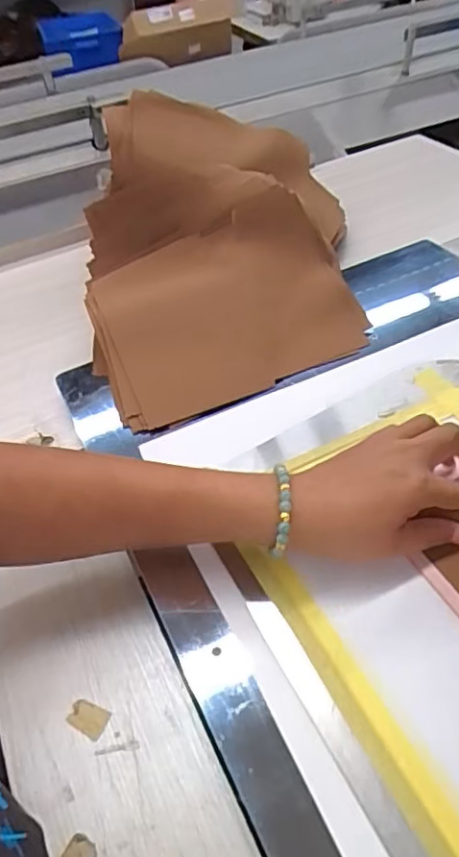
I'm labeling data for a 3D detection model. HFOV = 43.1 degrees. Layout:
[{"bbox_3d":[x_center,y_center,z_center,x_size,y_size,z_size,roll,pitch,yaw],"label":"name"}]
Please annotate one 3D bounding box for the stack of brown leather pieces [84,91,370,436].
[{"bbox_3d":[-0.013,-0.184,0.599,0.276,0.163,0.390,-3,45,4],"label":"stack of brown leather pieces"}]

